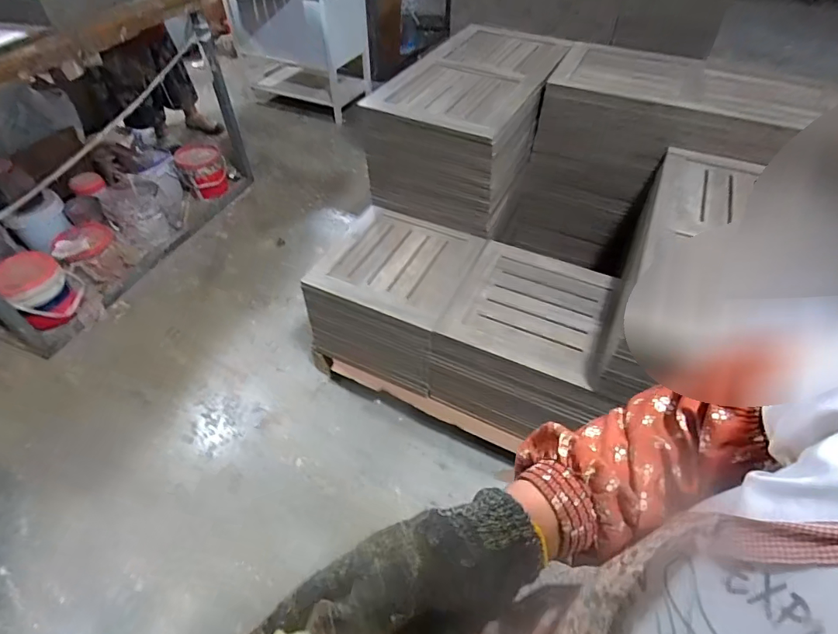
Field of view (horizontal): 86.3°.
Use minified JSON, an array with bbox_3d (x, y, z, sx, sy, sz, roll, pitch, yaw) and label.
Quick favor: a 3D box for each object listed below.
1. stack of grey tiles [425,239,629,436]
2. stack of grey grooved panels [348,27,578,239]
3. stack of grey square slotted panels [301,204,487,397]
[{"bbox_3d":[0.279,0.061,1.208,0.390,0.275,0.388,19,50,14],"label":"stack of grey tiles"},{"bbox_3d":[0.162,-0.598,1.418,0.386,0.358,0.719,20,50,15],"label":"stack of grey grooved panels"},{"bbox_3d":[-0.078,-0.051,1.319,0.365,0.301,0.393,20,50,15],"label":"stack of grey square slotted panels"}]

